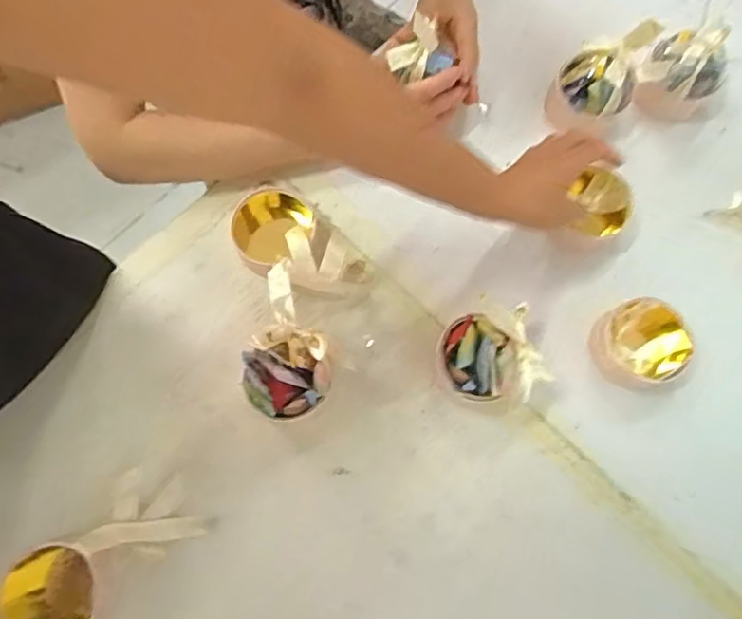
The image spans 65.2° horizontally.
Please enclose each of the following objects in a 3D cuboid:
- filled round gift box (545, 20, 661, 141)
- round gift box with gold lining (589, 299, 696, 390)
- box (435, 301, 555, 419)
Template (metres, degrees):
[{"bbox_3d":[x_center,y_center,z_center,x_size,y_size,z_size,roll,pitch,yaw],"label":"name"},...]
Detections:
[{"bbox_3d":[0.237,-0.239,0.602,0.079,0.094,0.072,1,74,-2],"label":"filled round gift box"},{"bbox_3d":[0.263,0.034,0.568,0.080,0.042,0.079,1,74,-2],"label":"round gift box with gold lining"},{"bbox_3d":[0.111,0.050,0.541,0.085,0.075,0.087,1,74,-2],"label":"box"}]

